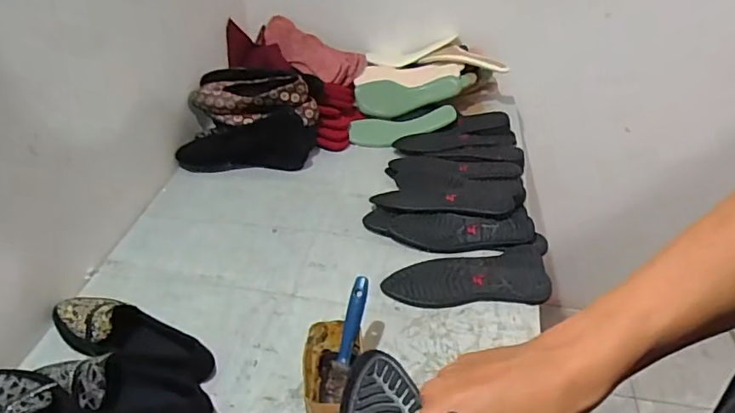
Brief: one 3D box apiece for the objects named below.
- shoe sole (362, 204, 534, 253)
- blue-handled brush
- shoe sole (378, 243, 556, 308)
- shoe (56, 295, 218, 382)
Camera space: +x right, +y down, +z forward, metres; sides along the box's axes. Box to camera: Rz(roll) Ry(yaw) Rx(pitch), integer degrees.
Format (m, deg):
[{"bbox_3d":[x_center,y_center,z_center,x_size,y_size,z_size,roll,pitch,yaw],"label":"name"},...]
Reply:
[{"bbox_3d":[0.134,0.040,0.901,0.276,0.022,0.076,3,69,8],"label":"shoe sole"},{"bbox_3d":[-0.025,0.165,0.675,0.025,0.013,0.154,11,71,14],"label":"blue-handled brush"},{"bbox_3d":[0.152,0.102,0.819,0.247,0.020,0.105,-2,38,-2],"label":"shoe sole"},{"bbox_3d":[-0.317,0.170,0.715,0.245,0.057,0.089,11,39,14],"label":"shoe"}]

